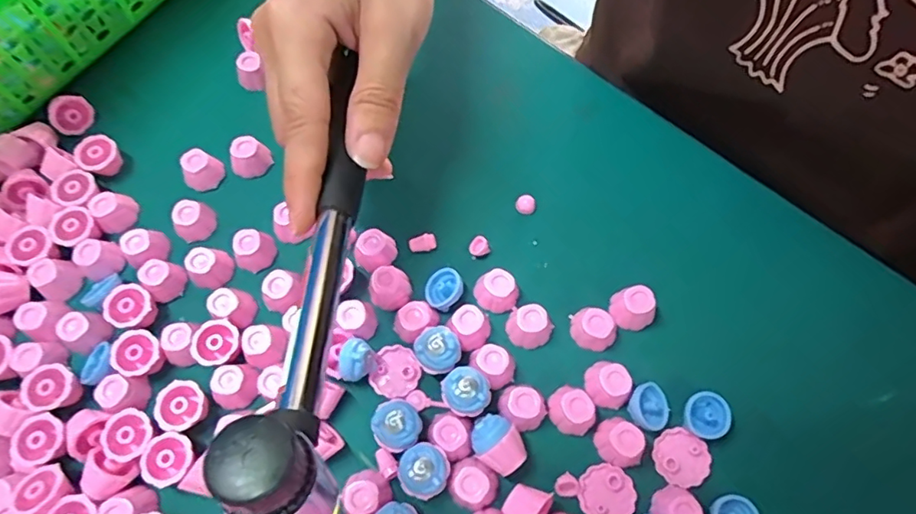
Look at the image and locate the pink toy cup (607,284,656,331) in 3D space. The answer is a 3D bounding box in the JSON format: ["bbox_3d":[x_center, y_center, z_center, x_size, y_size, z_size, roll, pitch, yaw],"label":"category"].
[{"bbox_3d":[0.081,0.023,0.258,0.019,0.013,0.018,-1,67,2],"label":"pink toy cup"}]

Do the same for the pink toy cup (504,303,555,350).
[{"bbox_3d":[0.032,0.031,0.256,0.018,0.013,0.020,-24,68,-7],"label":"pink toy cup"}]

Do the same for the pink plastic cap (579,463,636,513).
[{"bbox_3d":[0.062,0.099,0.232,0.022,0.004,0.023,-1,67,2],"label":"pink plastic cap"}]

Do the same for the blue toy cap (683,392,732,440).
[{"bbox_3d":[0.106,0.068,0.240,0.019,0.006,0.019,-1,67,2],"label":"blue toy cap"}]

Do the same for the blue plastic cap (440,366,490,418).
[{"bbox_3d":[0.003,0.056,0.234,0.019,0.009,0.020,-1,67,2],"label":"blue plastic cap"}]

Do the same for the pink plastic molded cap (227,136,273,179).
[{"bbox_3d":[-0.108,-0.052,0.290,0.015,0.015,0.019,32,72,15],"label":"pink plastic molded cap"}]

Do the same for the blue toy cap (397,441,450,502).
[{"bbox_3d":[-0.014,0.085,0.223,0.020,0.009,0.019,-1,67,2],"label":"blue toy cap"}]

